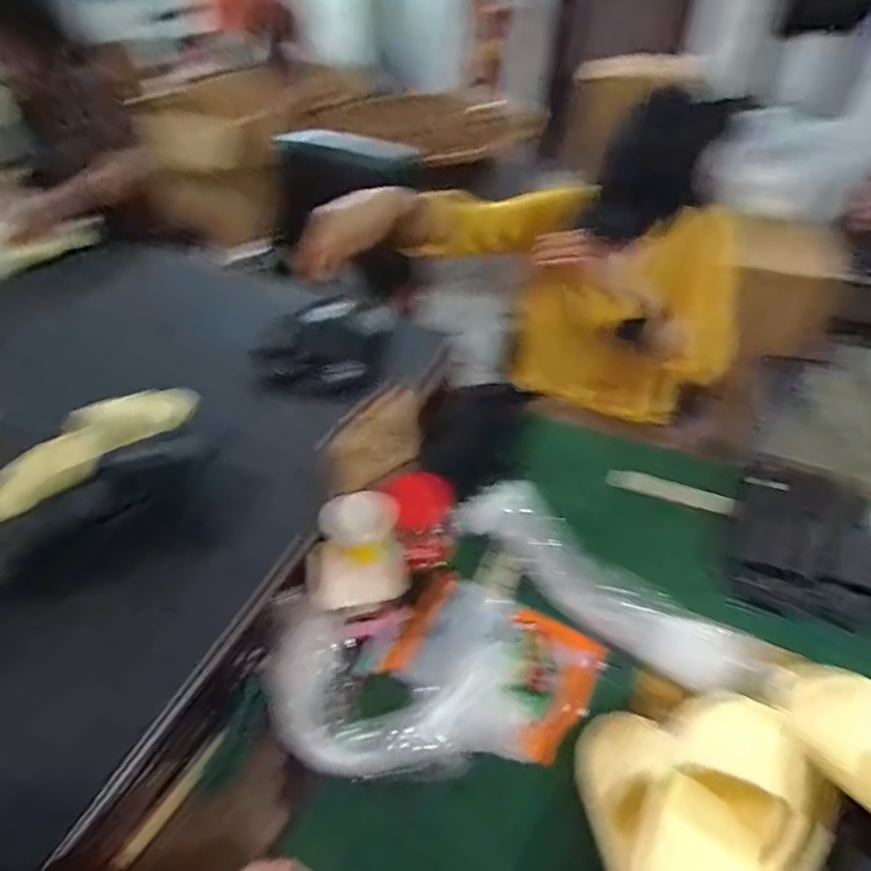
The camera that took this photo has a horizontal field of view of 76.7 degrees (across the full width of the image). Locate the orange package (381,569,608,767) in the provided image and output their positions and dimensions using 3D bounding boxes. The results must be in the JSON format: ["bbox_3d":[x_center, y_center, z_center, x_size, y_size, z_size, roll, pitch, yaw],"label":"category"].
[{"bbox_3d":[0.080,0.289,0.727,0.250,0.019,0.172,22,49,20],"label":"orange package"}]

